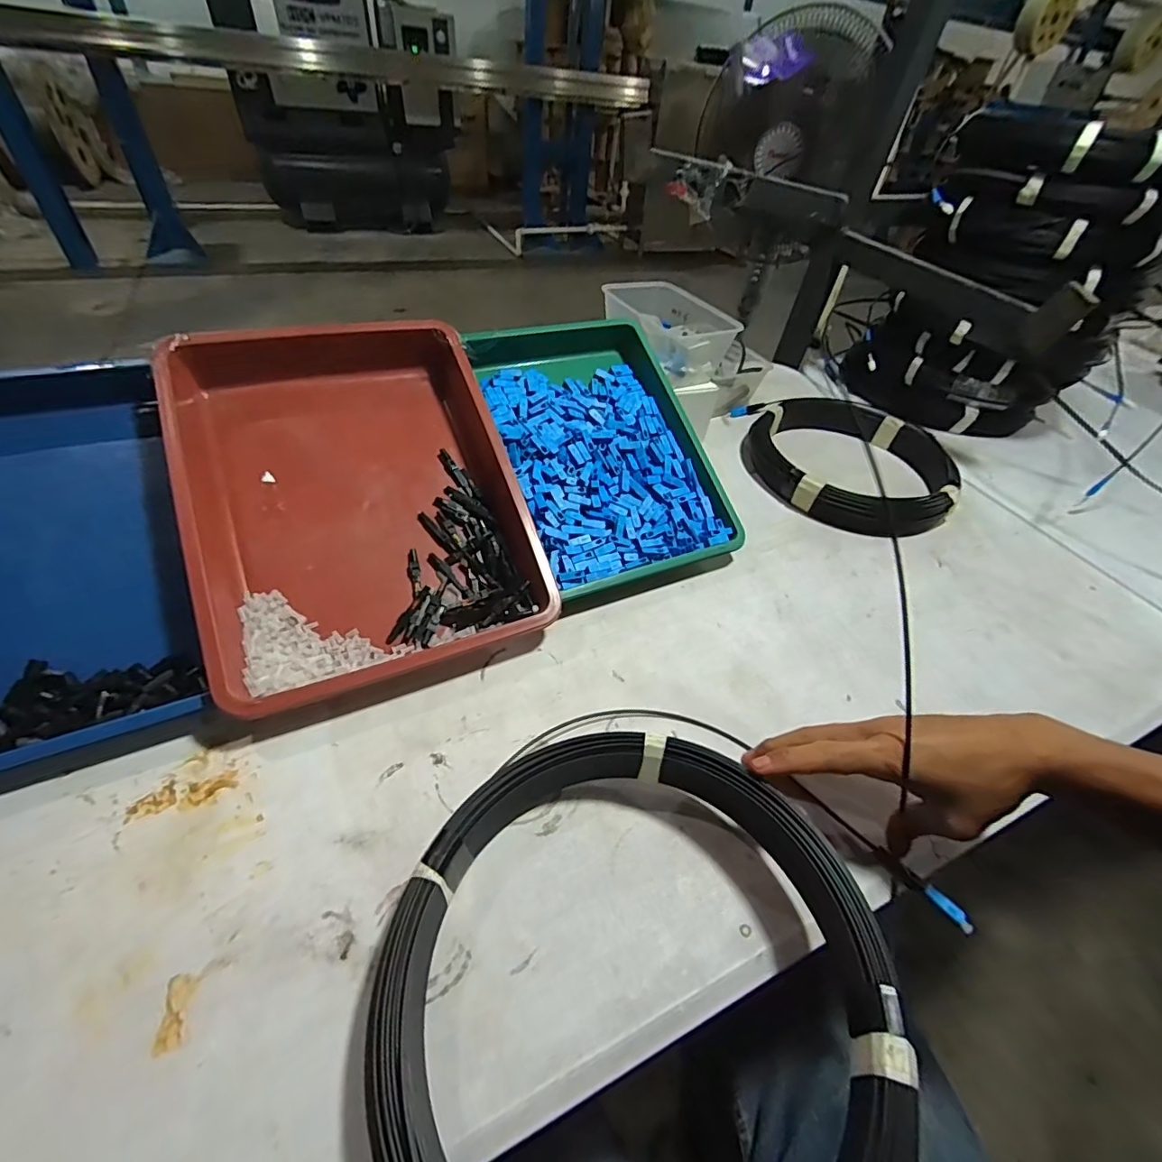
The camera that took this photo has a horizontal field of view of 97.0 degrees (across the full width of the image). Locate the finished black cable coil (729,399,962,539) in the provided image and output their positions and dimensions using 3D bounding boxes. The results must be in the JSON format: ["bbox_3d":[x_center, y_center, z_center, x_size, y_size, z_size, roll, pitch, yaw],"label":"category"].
[{"bbox_3d":[0.352,-0.179,0.716,0.252,0.050,0.313,-14,49,-20],"label":"finished black cable coil"}]

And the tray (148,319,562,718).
[{"bbox_3d":[-0.199,-0.080,0.471,0.269,0.061,0.343,-16,73,-21],"label":"tray"}]

